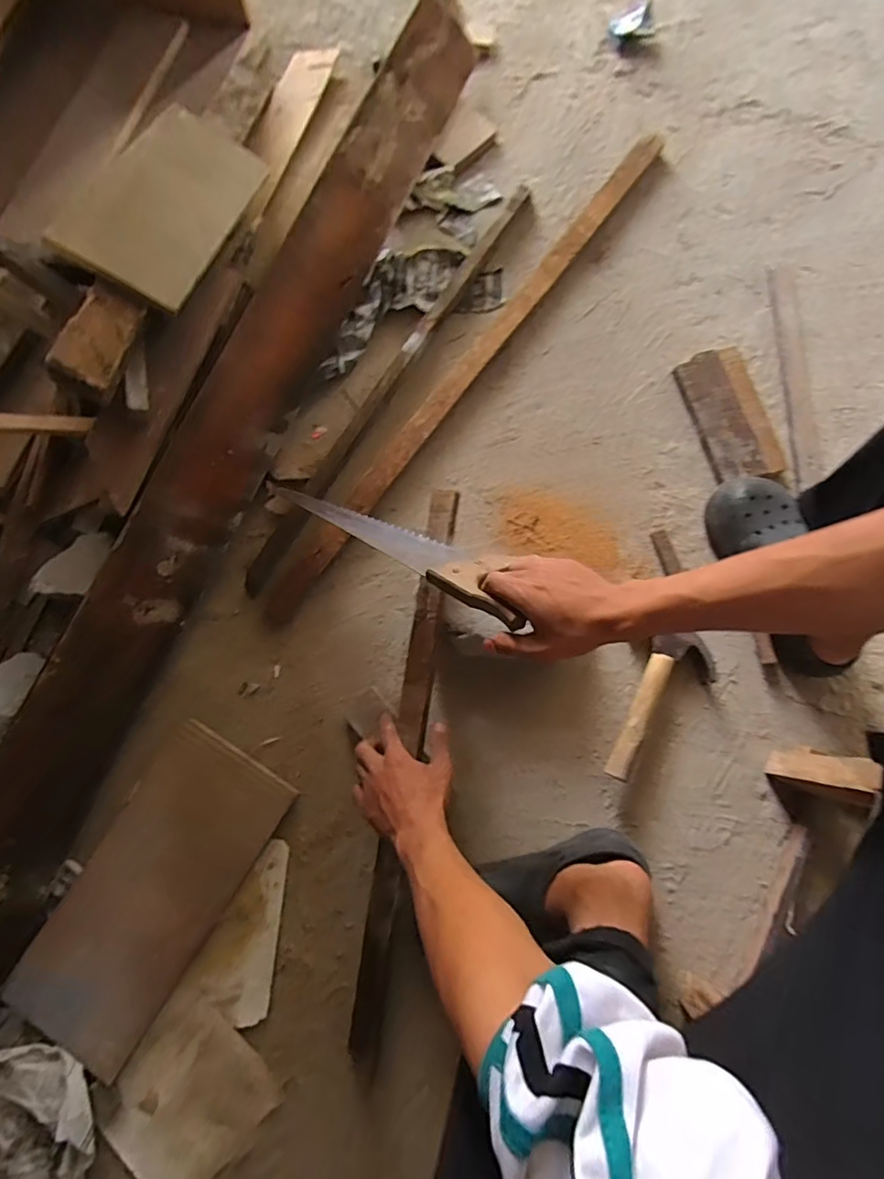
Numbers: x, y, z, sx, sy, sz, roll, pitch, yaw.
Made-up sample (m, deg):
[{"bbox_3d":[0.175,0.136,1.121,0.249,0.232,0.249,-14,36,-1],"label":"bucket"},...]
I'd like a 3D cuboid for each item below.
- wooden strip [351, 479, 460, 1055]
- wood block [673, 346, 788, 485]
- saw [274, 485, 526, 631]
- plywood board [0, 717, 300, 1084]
[{"bbox_3d":[-0.043,0.212,0.625,0.040,0.032,0.664,9,87,3],"label":"wooden strip"},{"bbox_3d":[0.415,-0.256,0.760,0.099,0.024,0.205,-12,78,-2],"label":"wood block"},{"bbox_3d":[-0.052,-0.060,0.587,0.376,0.033,0.060,28,79,33],"label":"saw"},{"bbox_3d":[-0.360,0.373,0.642,0.174,0.022,0.376,32,80,7],"label":"plywood board"}]

